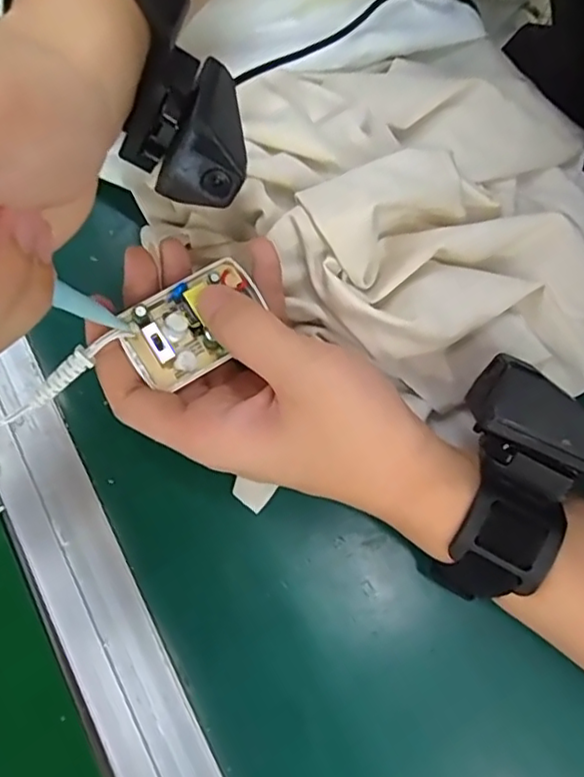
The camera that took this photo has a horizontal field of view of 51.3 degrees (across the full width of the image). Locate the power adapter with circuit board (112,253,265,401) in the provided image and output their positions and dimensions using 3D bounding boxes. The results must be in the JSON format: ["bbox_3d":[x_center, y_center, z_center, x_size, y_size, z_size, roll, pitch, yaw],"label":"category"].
[{"bbox_3d":[-0.040,-0.029,0.251,0.056,0.015,0.035,-35,80,-7],"label":"power adapter with circuit board"}]

